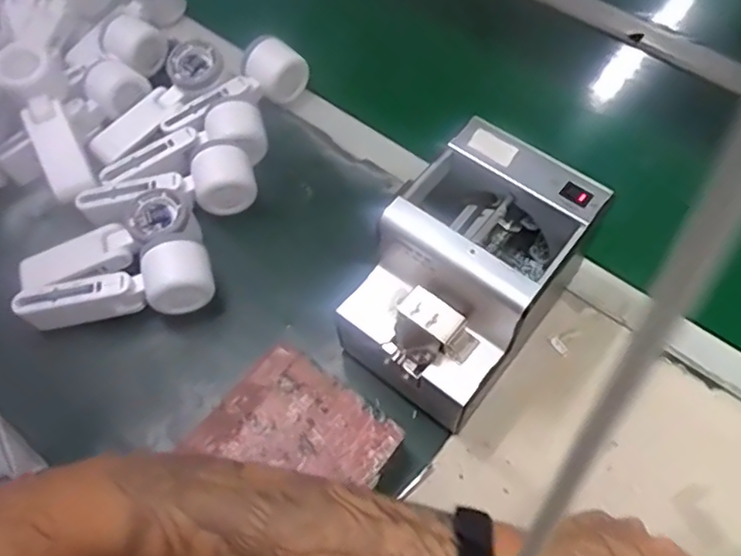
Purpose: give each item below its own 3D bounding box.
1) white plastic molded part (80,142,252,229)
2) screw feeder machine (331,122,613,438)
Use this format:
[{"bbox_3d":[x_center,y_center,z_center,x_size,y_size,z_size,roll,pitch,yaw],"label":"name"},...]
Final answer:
[{"bbox_3d":[-0.195,-0.084,0.592,0.163,0.043,0.057,-16,61,-8],"label":"white plastic molded part"},{"bbox_3d":[0.075,0.004,0.490,0.132,0.154,0.172,39,67,21],"label":"screw feeder machine"}]

